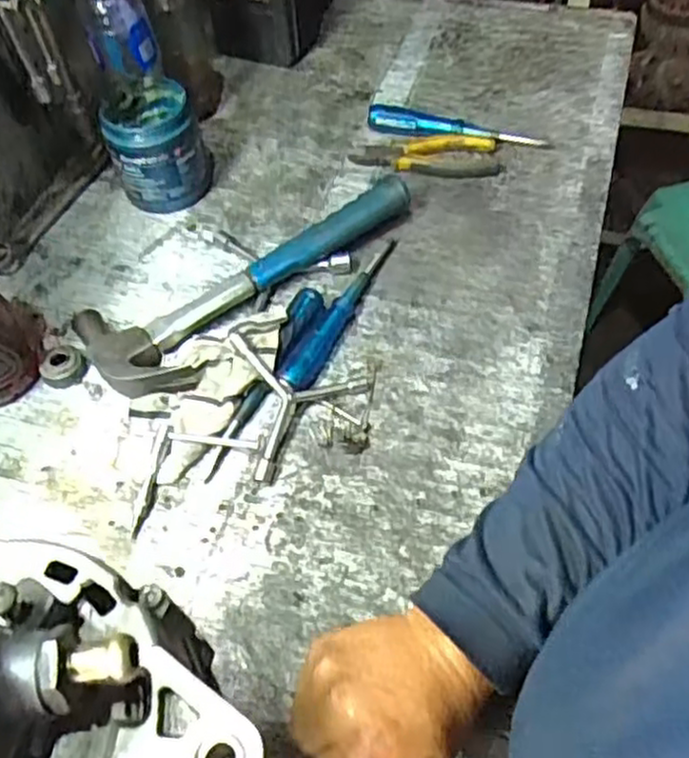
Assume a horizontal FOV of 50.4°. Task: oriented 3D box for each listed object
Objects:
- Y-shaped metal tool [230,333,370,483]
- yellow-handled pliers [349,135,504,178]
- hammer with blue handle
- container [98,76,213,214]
[{"bbox_3d":[-0.034,0.014,0.595,0.112,0.036,0.124,-12,56,-3],"label":"Y-shaped metal tool"},{"bbox_3d":[0.086,-0.237,0.778,0.153,0.016,0.051,1,56,6],"label":"yellow-handled pliers"},{"bbox_3d":[-0.087,-0.100,0.676,0.323,0.042,0.127,-38,61,-19],"label":"hammer with blue handle"},{"bbox_3d":[-0.190,-0.237,0.746,0.096,0.095,0.095,-20,57,-9],"label":"container"}]

